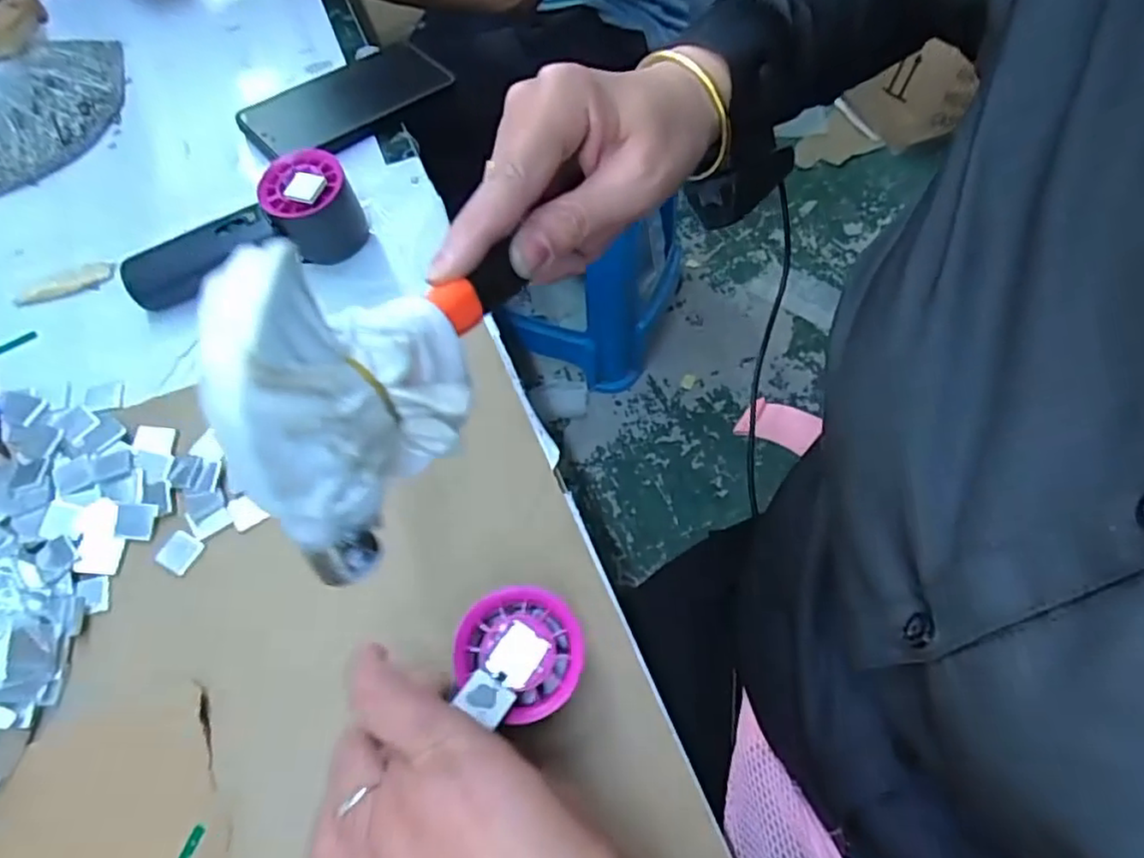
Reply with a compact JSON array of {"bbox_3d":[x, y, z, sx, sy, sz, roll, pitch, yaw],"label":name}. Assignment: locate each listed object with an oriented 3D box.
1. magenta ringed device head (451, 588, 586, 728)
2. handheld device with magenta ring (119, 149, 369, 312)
[{"bbox_3d":[-0.024,0.099,0.294,0.055,0.017,0.056,0,61,-2],"label":"magenta ringed device head"},{"bbox_3d":[-0.220,-0.128,0.454,0.156,0.057,0.046,-25,64,-1],"label":"handheld device with magenta ring"}]

